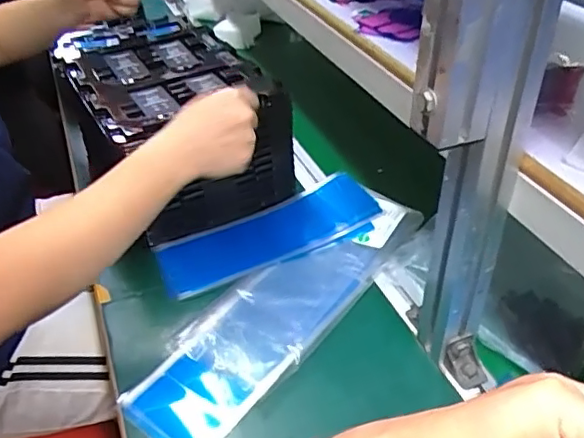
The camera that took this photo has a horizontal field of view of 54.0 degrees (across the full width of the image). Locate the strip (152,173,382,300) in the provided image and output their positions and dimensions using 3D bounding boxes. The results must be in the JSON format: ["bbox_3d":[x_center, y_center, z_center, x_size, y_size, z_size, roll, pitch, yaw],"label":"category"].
[{"bbox_3d":[-0.030,0.019,0.714,0.272,0.016,0.112,-21,40,-16],"label":"strip"}]

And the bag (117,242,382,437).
[{"bbox_3d":[-0.028,0.108,0.603,0.115,0.023,0.314,26,45,29],"label":"bag"}]

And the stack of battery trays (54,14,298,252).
[{"bbox_3d":[-0.160,-0.119,0.784,0.225,0.171,0.281,-26,45,-30],"label":"stack of battery trays"}]

